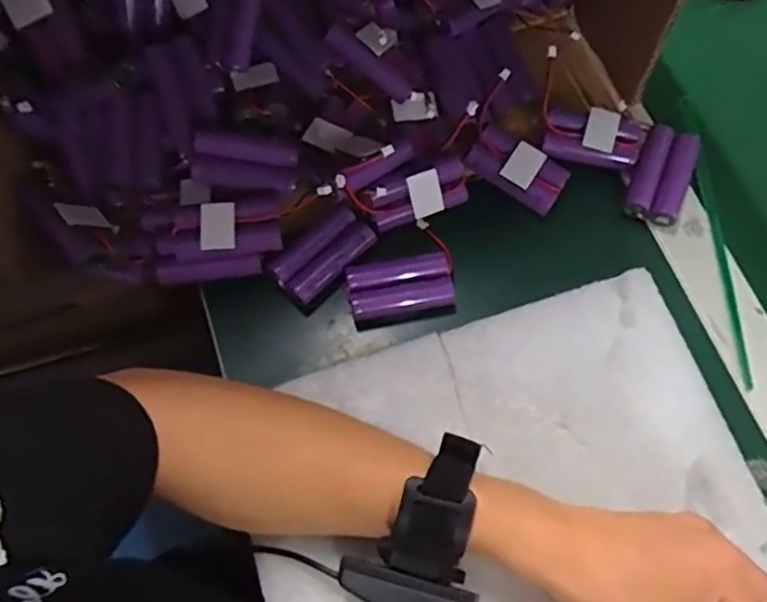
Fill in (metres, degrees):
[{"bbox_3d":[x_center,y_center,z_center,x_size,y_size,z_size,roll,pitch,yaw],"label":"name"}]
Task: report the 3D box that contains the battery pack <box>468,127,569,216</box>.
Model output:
[{"bbox_3d":[0.092,-0.090,0.439,0.065,0.015,0.037,33,74,15],"label":"battery pack"}]

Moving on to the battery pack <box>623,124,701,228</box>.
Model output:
[{"bbox_3d":[0.191,-0.086,0.445,0.034,0.021,0.073,21,71,11],"label":"battery pack"}]

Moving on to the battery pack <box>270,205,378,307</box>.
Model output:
[{"bbox_3d":[-0.038,-0.031,0.419,0.067,0.017,0.034,-40,77,-14],"label":"battery pack"}]

